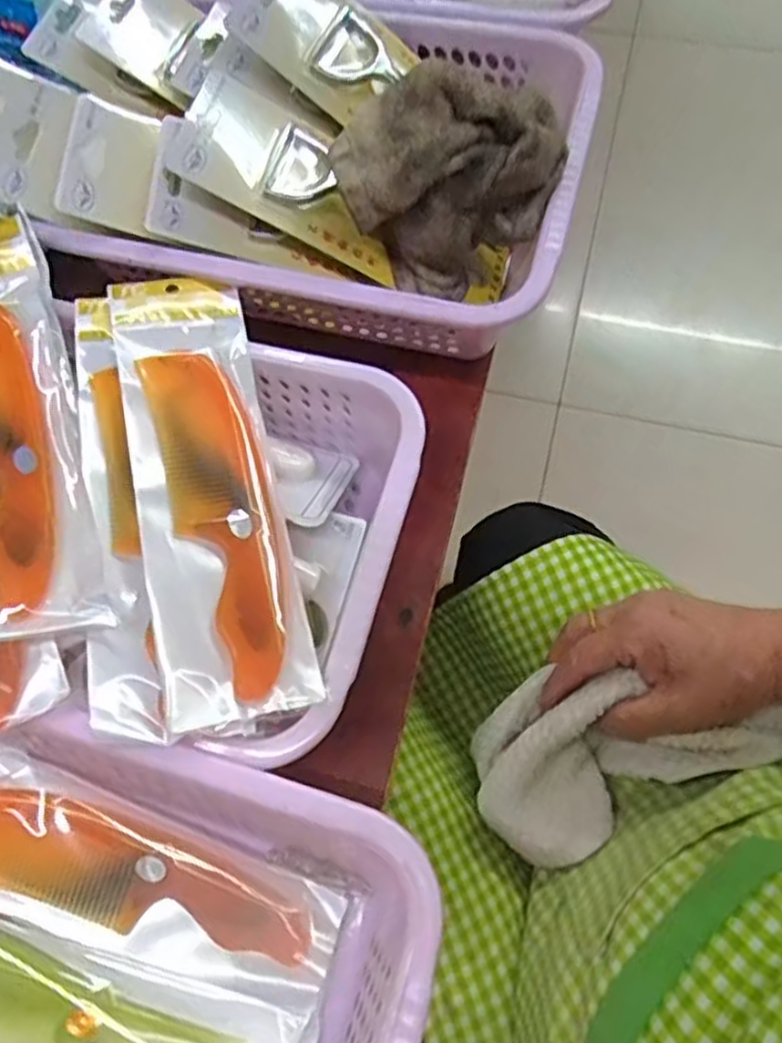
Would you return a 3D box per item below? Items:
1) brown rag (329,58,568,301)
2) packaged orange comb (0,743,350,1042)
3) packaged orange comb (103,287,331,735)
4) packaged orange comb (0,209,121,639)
[{"bbox_3d":[0.036,-0.205,0.448,0.133,0.113,0.087,-3,68,2],"label":"brown rag"},{"bbox_3d":[-0.156,0.178,0.372,0.263,0.012,0.073,18,70,10],"label":"packaged orange comb"},{"bbox_3d":[-0.096,-0.028,0.382,0.077,0.018,0.261,-8,65,-18],"label":"packaged orange comb"},{"bbox_3d":[-0.204,-0.057,0.383,0.075,0.014,0.255,-20,68,-5],"label":"packaged orange comb"}]

